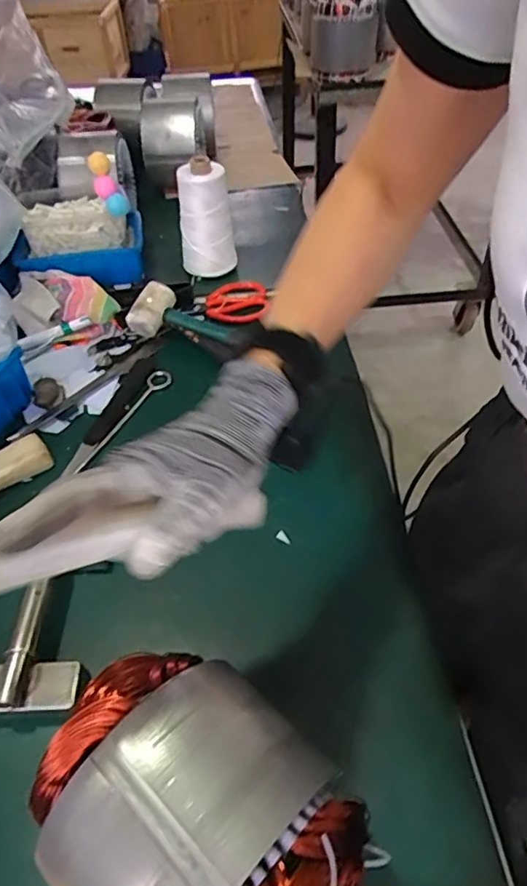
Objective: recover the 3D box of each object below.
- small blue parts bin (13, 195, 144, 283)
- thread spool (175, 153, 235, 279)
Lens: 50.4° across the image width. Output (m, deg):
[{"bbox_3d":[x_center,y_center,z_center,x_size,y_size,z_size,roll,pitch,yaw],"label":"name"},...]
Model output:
[{"bbox_3d":[-0.287,-0.321,0.906,0.166,0.095,0.162,6,48,8],"label":"small blue parts bin"},{"bbox_3d":[-0.100,-0.368,0.905,0.082,0.168,0.084,-14,36,-12],"label":"thread spool"}]

